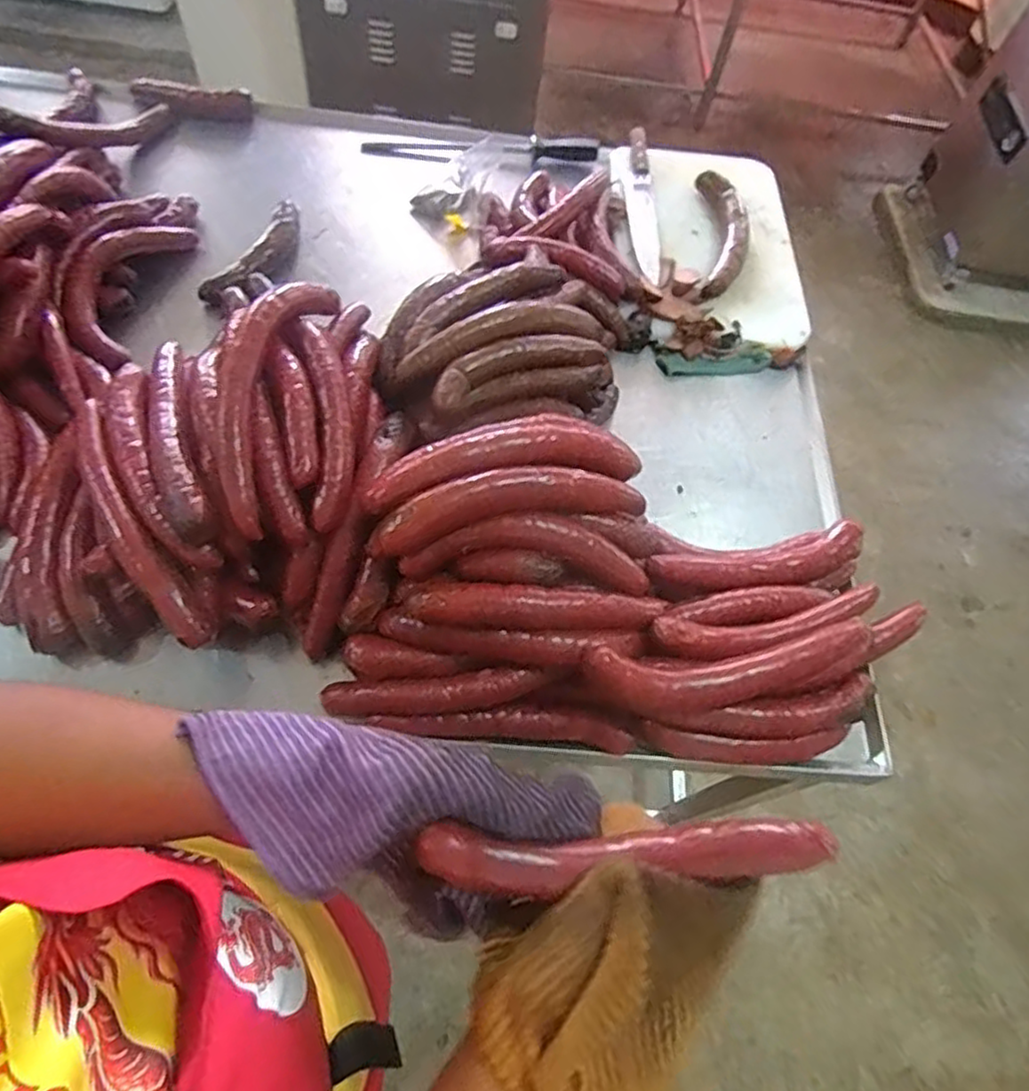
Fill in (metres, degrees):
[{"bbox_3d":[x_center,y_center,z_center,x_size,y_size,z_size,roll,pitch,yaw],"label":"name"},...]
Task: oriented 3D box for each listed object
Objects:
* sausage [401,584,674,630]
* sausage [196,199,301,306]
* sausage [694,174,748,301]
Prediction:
[{"bbox_3d":[0.026,0.063,0.688,0.274,0.050,0.045,-1,62,-7],"label":"sausage"},{"bbox_3d":[-0.379,-0.436,1.029,0.064,0.041,0.228,23,62,6],"label":"sausage"},{"bbox_3d":[0.338,-0.507,1.101,0.075,0.038,0.293,8,61,-2],"label":"sausage"}]

